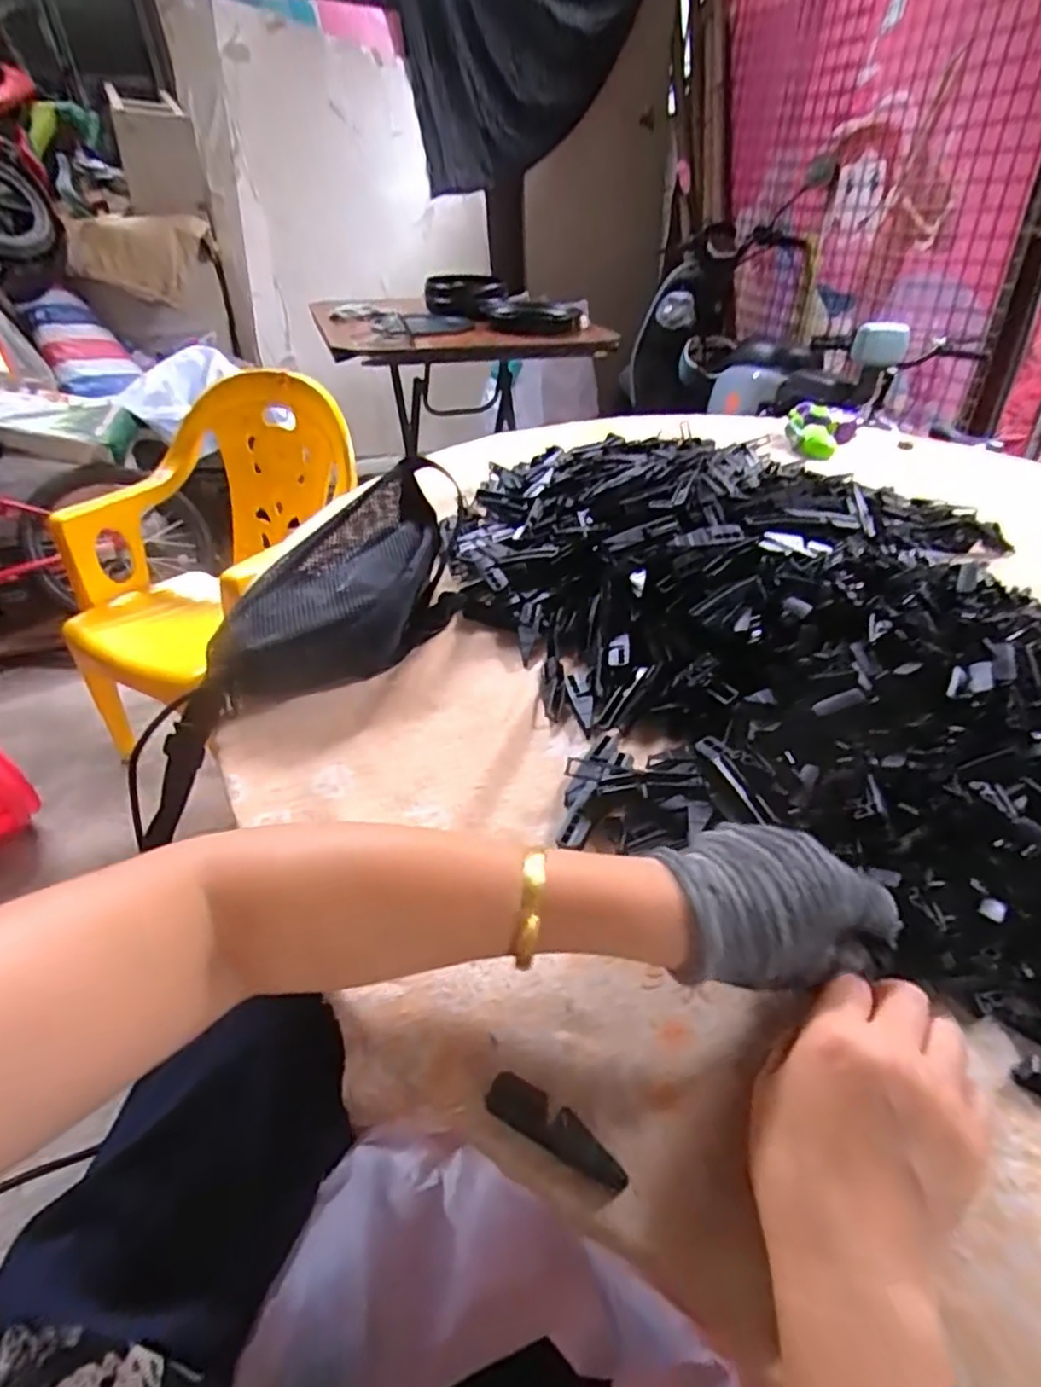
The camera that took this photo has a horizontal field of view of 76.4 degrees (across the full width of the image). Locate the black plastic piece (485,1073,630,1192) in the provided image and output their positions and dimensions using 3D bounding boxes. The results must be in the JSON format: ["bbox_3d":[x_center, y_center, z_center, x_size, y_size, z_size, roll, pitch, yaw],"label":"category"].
[{"bbox_3d":[0.016,0.190,0.288,0.066,0.011,0.016,20,43,24],"label":"black plastic piece"}]

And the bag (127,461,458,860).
[{"bbox_3d":[-0.152,-0.066,0.560,0.117,0.090,0.382,20,58,25],"label":"bag"}]

